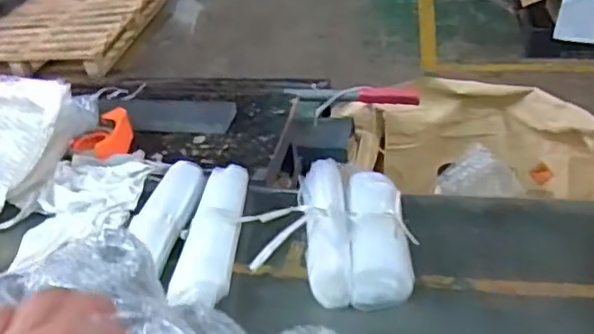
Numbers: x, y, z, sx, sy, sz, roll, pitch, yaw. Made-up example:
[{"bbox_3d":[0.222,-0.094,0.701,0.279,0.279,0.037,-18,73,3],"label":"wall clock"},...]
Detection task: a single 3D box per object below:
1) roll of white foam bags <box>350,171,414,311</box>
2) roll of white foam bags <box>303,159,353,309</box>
[{"bbox_3d":[0.115,0.091,0.866,0.081,0.057,0.230,-2,33,6],"label":"roll of white foam bags"},{"bbox_3d":[0.042,0.081,0.871,0.072,0.068,0.239,-4,33,3],"label":"roll of white foam bags"}]

